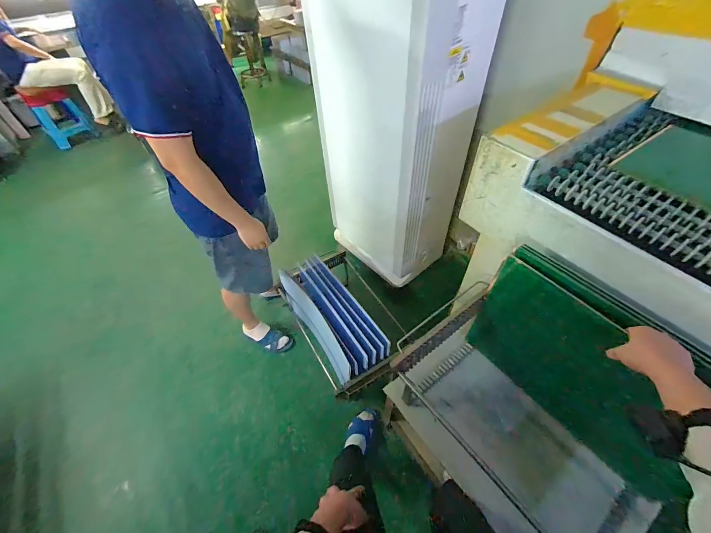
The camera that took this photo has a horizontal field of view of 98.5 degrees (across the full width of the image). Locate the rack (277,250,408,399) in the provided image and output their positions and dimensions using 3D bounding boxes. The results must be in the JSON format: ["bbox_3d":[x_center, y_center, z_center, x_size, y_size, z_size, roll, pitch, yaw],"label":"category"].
[{"bbox_3d":[-0.090,0.243,1.395,0.308,0.384,0.638,-26,54,-18],"label":"rack"}]

